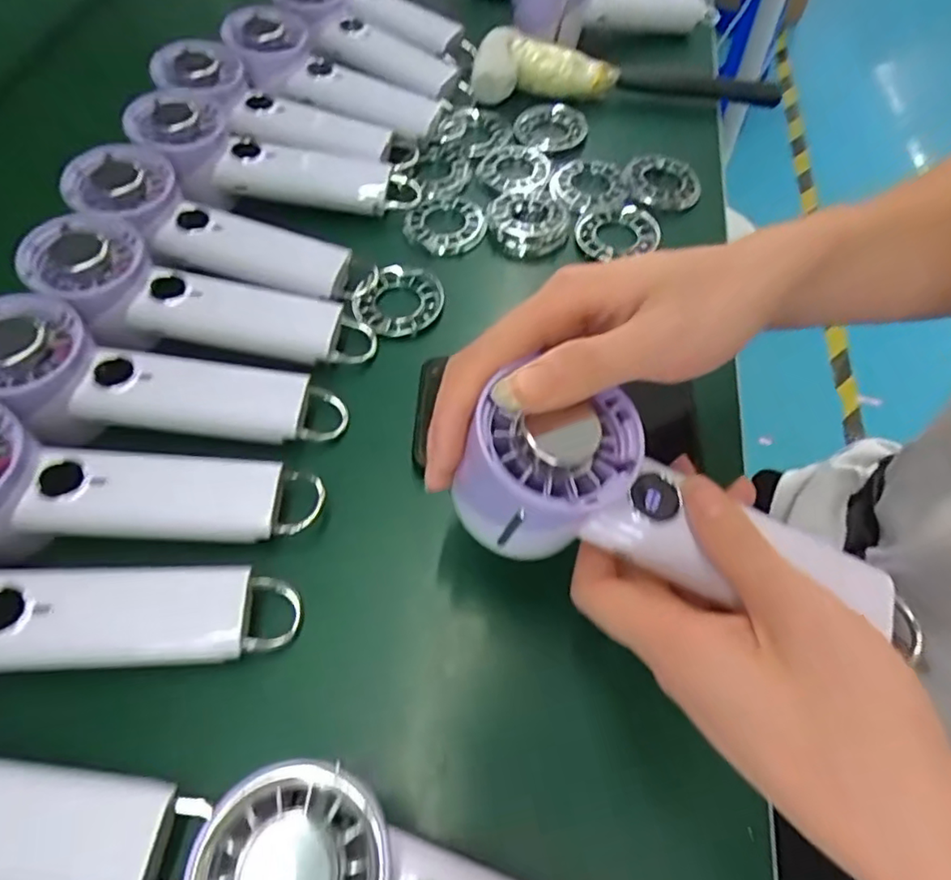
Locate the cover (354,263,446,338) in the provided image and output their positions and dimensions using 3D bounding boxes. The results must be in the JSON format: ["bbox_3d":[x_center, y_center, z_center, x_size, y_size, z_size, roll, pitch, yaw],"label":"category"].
[{"bbox_3d":[-0.049,-0.092,0.391,0.050,0.016,0.058,21,62,14],"label":"cover"}]

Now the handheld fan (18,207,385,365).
[{"bbox_3d":[-0.158,-0.082,0.358,0.189,0.032,0.063,14,59,-12],"label":"handheld fan"}]

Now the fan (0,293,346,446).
[{"bbox_3d":[-0.172,-0.029,0.324,0.190,0.030,0.066,10,58,-15],"label":"fan"}]

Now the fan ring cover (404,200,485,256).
[{"bbox_3d":[-0.020,-0.154,0.431,0.051,0.007,0.056,39,68,22],"label":"fan ring cover"}]

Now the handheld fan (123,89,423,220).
[{"bbox_3d":[-0.138,-0.192,0.425,0.193,0.037,0.072,8,58,-18],"label":"handheld fan"}]

